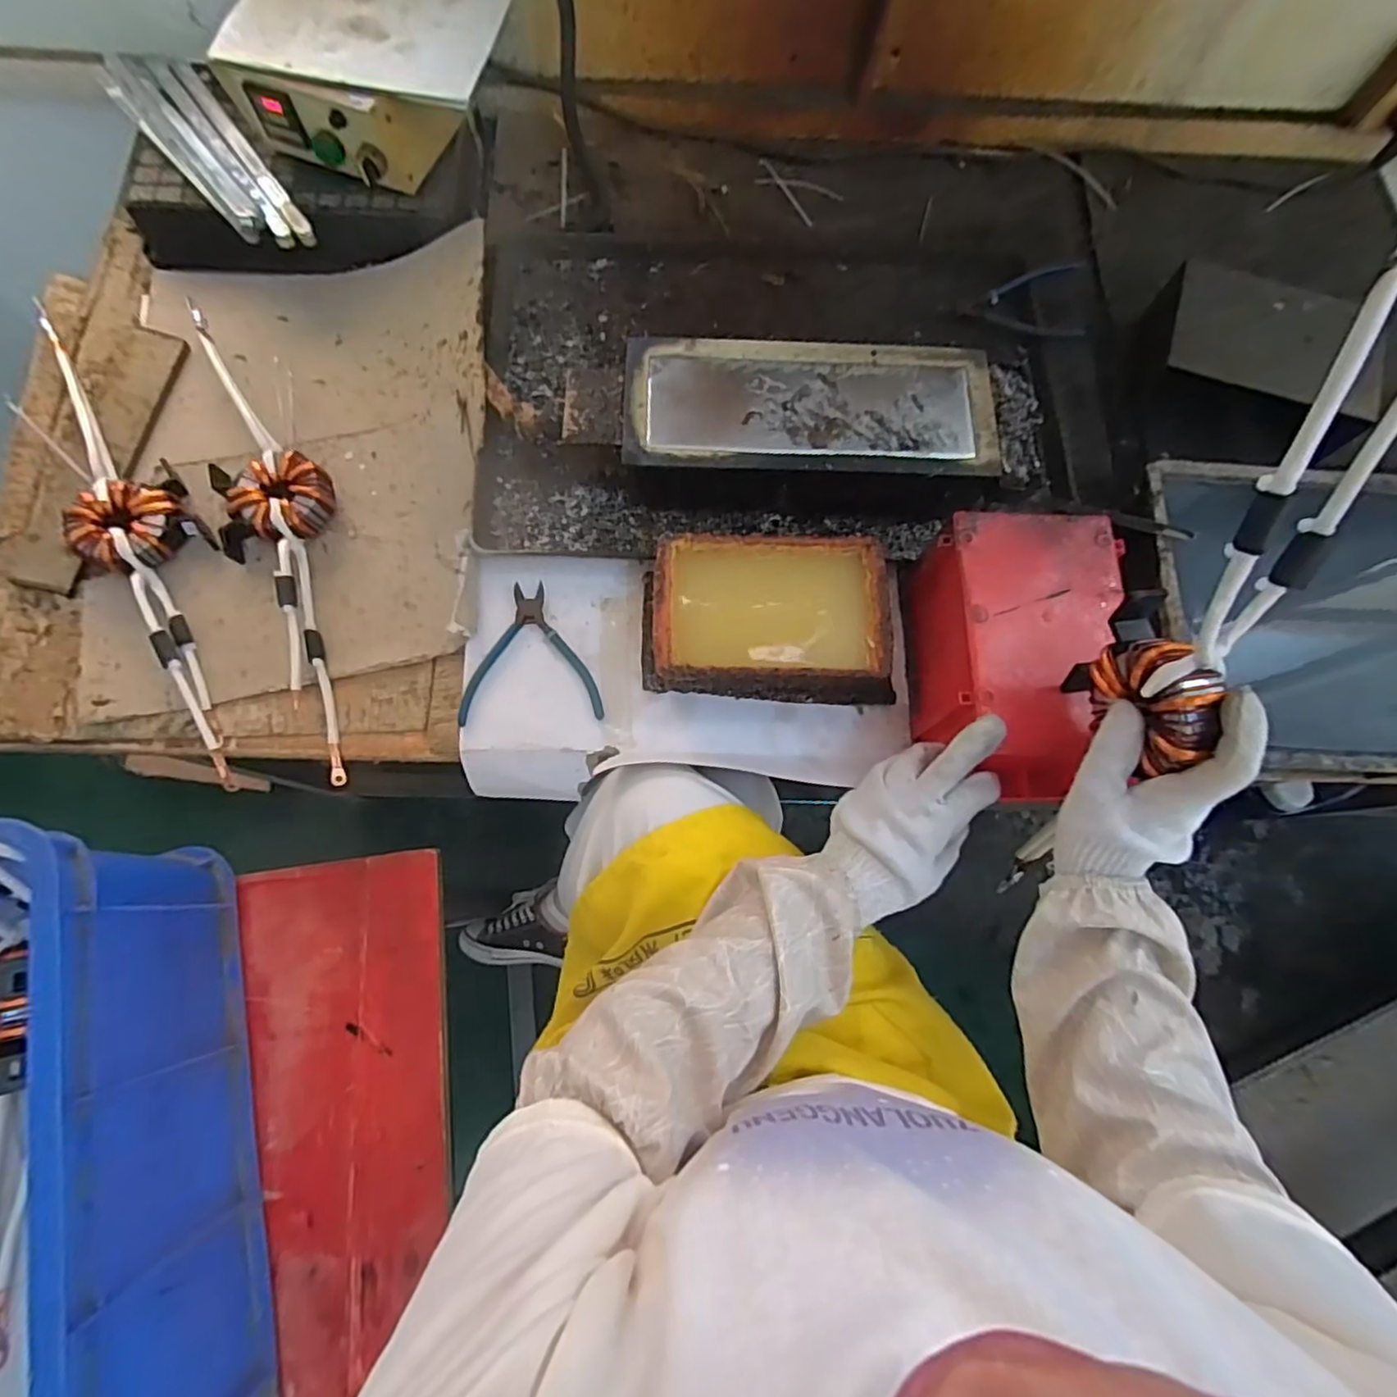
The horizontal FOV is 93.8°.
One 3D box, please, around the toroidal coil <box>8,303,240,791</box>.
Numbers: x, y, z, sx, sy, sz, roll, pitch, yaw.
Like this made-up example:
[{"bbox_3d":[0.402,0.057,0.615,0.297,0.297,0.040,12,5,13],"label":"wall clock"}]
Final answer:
[{"bbox_3d":[-0.534,-0.153,0.622,0.104,0.046,0.530,-31,77,-11],"label":"toroidal coil"}]

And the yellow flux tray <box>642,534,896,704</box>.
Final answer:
[{"bbox_3d":[0.061,-0.071,0.589,0.217,0.064,0.136,1,73,-2],"label":"yellow flux tray"}]

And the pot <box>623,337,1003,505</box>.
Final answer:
[{"bbox_3d":[0.102,-0.254,0.634,0.332,0.084,0.149,0,73,-2],"label":"pot"}]

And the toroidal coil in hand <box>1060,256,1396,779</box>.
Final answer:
[{"bbox_3d":[0.294,-0.087,0.340,0.069,0.302,0.099,-5,45,-4],"label":"toroidal coil in hand"}]

